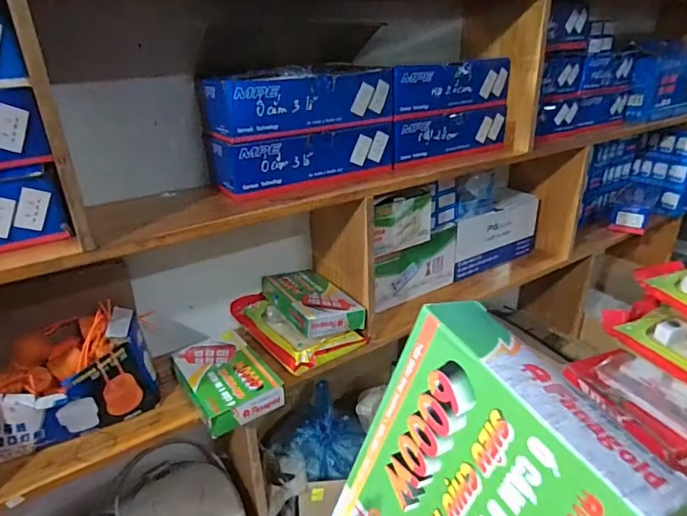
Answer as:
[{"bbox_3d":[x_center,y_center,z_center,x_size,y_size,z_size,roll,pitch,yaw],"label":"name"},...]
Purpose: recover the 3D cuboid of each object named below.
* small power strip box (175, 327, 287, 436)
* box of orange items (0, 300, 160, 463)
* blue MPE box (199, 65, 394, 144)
[{"bbox_3d":[-0.193,0.194,0.730,0.121,0.038,0.189,-19,29,-32],"label":"small power strip box"},{"bbox_3d":[-0.413,0.176,0.667,0.228,0.151,0.155,-18,29,-31],"label":"box of orange items"},{"bbox_3d":[-0.070,-0.258,0.733,0.292,0.090,0.129,-16,28,-27],"label":"blue MPE box"}]

